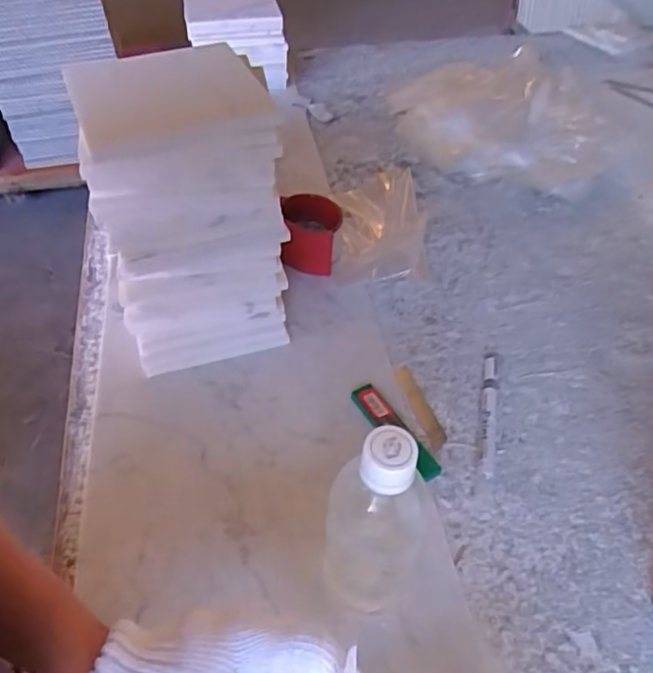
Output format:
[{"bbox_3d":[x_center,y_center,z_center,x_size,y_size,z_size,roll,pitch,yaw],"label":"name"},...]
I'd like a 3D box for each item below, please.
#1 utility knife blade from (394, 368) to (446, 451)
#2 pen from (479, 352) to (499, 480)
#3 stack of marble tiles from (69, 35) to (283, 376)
[{"bbox_3d":[0.096,0.072,0.606,0.020,0.006,0.100,-14,50,-14],"label":"utility knife blade"},{"bbox_3d":[0.163,0.070,0.597,0.017,0.014,0.159,11,48,8],"label":"pen"},{"bbox_3d":[-0.132,-0.118,0.572,0.160,0.286,0.144,-12,49,-13],"label":"stack of marble tiles"}]

